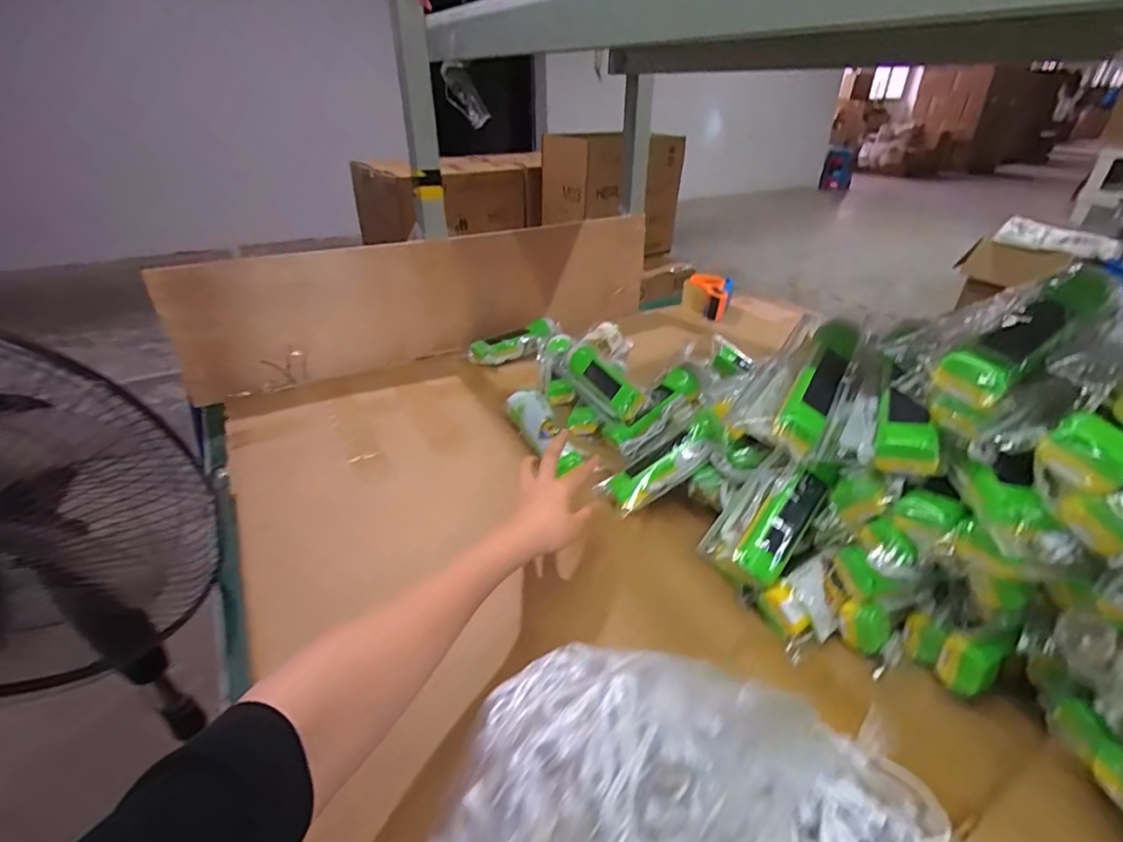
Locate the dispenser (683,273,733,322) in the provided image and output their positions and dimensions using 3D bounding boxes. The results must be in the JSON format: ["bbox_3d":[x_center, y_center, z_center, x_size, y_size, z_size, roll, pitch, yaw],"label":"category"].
[{"bbox_3d":[0.333,-0.283,1.215,0.111,0.072,0.145,8,33,13],"label":"dispenser"}]

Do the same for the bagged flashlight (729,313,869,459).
[{"bbox_3d":[0.241,-0.048,0.527,0.082,0.030,0.188,20,54,29],"label":"bagged flashlight"}]

